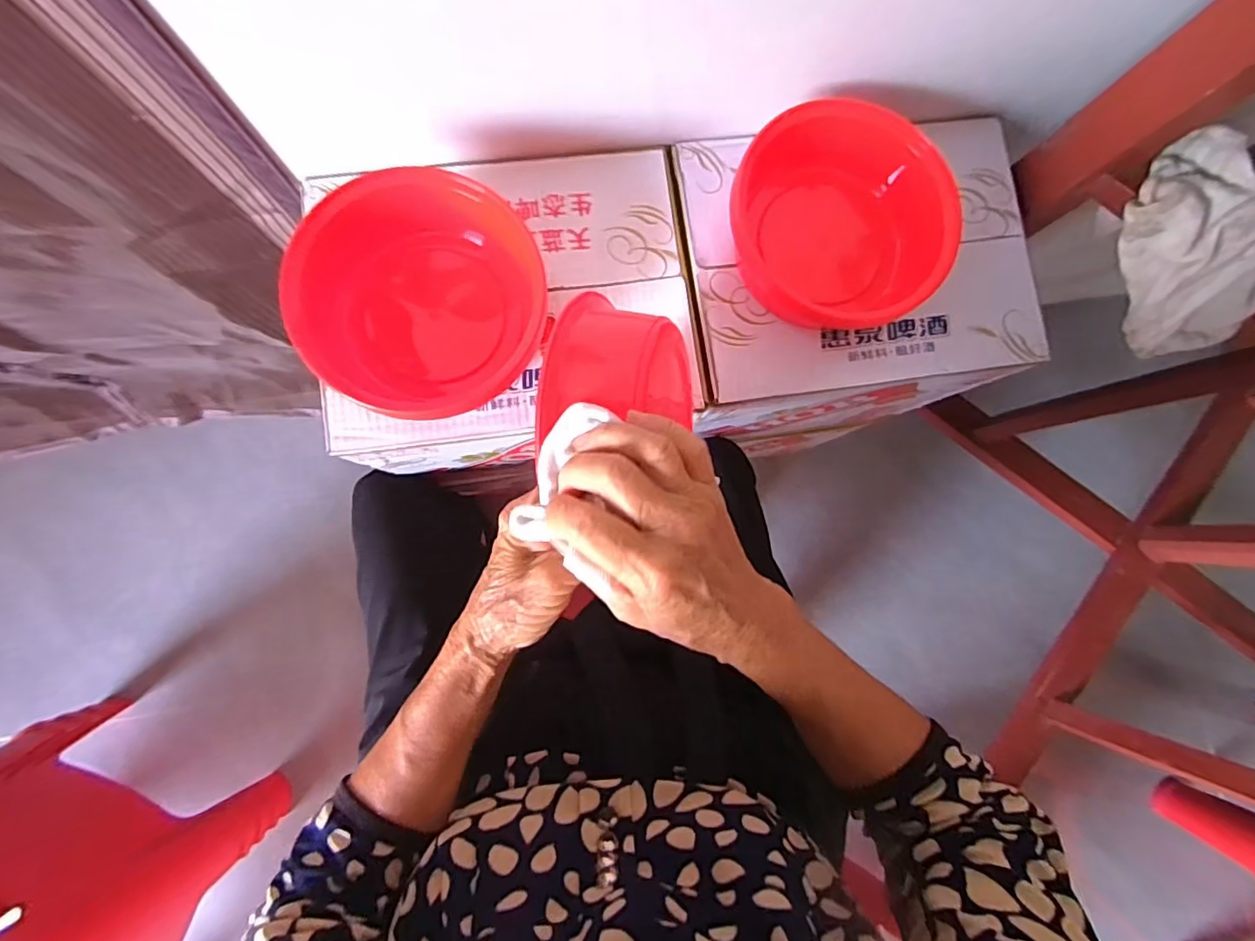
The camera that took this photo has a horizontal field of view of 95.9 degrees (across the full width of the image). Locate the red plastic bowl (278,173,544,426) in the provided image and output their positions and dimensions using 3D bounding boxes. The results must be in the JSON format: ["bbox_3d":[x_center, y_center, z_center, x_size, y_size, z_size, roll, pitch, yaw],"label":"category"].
[{"bbox_3d":[-0.147,-0.124,0.419,0.161,0.077,0.167,0,85,-5],"label":"red plastic bowl"}]

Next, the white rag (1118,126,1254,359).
[{"bbox_3d":[0.458,-0.179,0.450,0.096,0.101,0.159,-28,88,-7],"label":"white rag"}]

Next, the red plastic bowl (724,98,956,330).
[{"bbox_3d":[0.164,-0.190,0.436,0.135,0.071,0.162,-42,89,-7],"label":"red plastic bowl"}]

